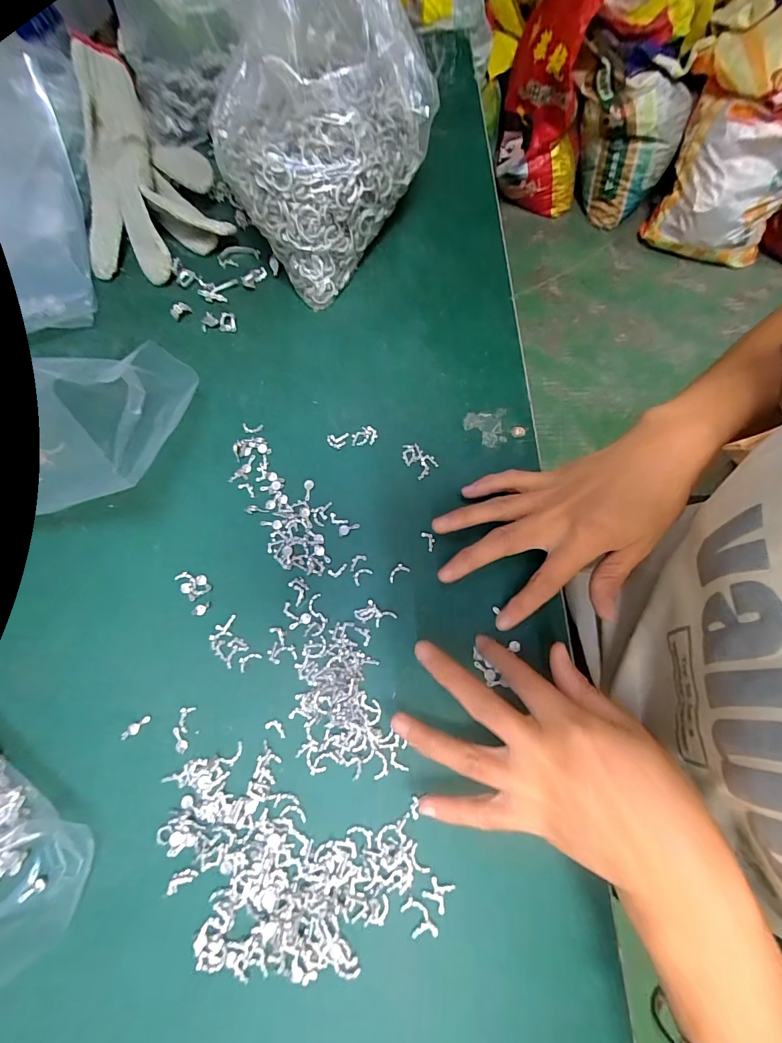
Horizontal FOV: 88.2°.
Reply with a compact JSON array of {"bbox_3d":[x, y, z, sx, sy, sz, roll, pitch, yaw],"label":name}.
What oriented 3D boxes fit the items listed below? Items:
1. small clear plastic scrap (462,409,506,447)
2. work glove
[{"bbox_3d":[0.073,-0.071,0.305,0.033,0.004,0.029,-9,74,-3],"label":"small clear plastic scrap"},{"bbox_3d":[-0.224,-0.299,0.340,0.126,0.062,0.184,-29,76,-8],"label":"work glove"}]

